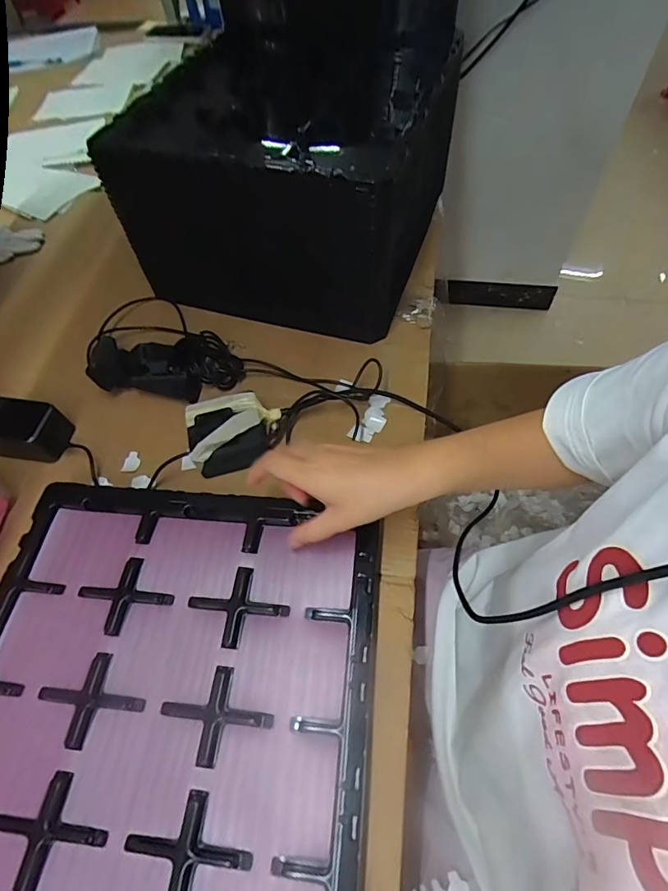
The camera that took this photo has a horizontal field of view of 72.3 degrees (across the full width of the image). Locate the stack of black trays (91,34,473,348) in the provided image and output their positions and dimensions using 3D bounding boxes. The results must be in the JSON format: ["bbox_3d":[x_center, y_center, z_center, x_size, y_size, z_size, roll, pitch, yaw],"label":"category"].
[{"bbox_3d":[-0.055,-0.345,0.608,0.355,0.198,0.304,16,61,13],"label":"stack of black trays"}]

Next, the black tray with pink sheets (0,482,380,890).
[{"bbox_3d":[-0.142,0.201,0.361,0.333,0.023,0.357,5,57,4],"label":"black tray with pink sheets"}]

